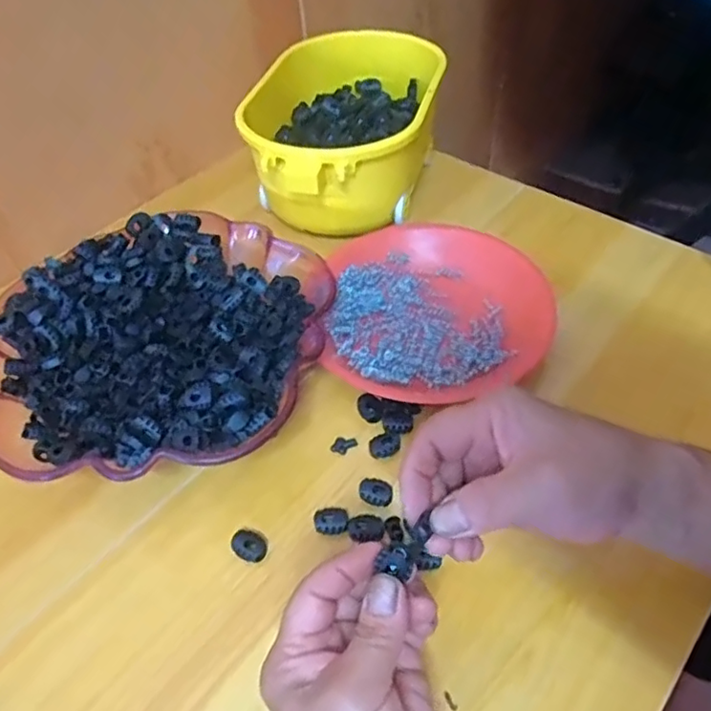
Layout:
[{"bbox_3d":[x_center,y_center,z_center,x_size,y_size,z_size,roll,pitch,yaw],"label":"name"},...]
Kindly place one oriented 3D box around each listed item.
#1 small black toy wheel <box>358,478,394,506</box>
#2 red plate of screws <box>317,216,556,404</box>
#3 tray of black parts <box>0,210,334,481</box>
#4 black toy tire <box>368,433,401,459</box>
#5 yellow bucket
[{"bbox_3d":[0.013,0.089,0.390,0.023,0.005,0.017,29,58,26],"label":"small black toy wheel"},{"bbox_3d":[0.066,-0.039,0.487,0.176,0.028,0.198,-2,50,4],"label":"red plate of screws"},{"bbox_3d":[-0.141,-0.011,0.451,0.239,0.060,0.238,-9,50,-3],"label":"tray of black parts"},{"bbox_3d":[0.020,0.062,0.413,0.022,0.008,0.017,1,50,6],"label":"black toy tire"},{"bbox_3d":[-0.008,-0.222,0.586,0.188,0.094,0.239,-7,50,-1],"label":"yellow bucket"}]

